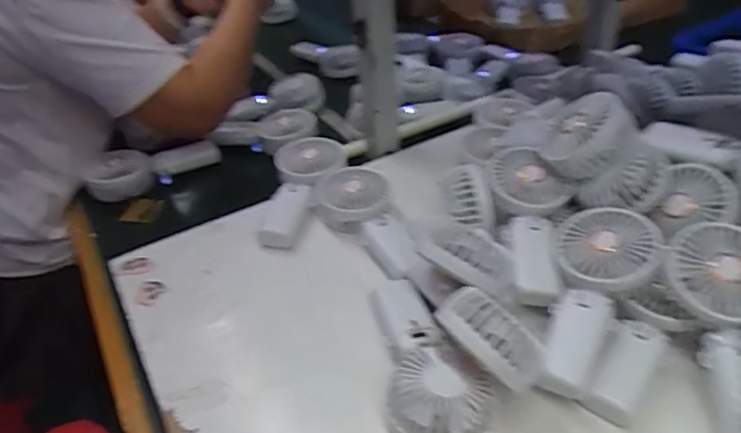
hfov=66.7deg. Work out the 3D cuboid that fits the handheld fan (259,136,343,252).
[{"bbox_3d":[-0.082,-0.035,0.694,0.083,0.039,0.190,2,38,9],"label":"handheld fan"}]

